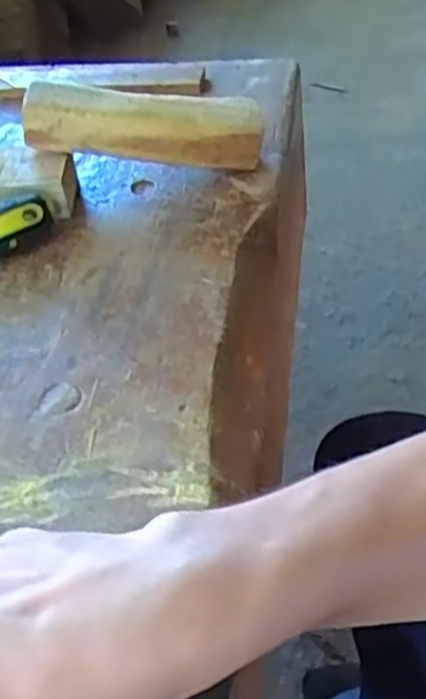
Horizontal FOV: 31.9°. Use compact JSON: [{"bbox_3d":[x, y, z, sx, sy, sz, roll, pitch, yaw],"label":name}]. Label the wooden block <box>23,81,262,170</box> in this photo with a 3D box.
[{"bbox_3d":[-0.052,-0.171,0.566,0.174,0.043,0.051,3,44,-7],"label":"wooden block"}]

